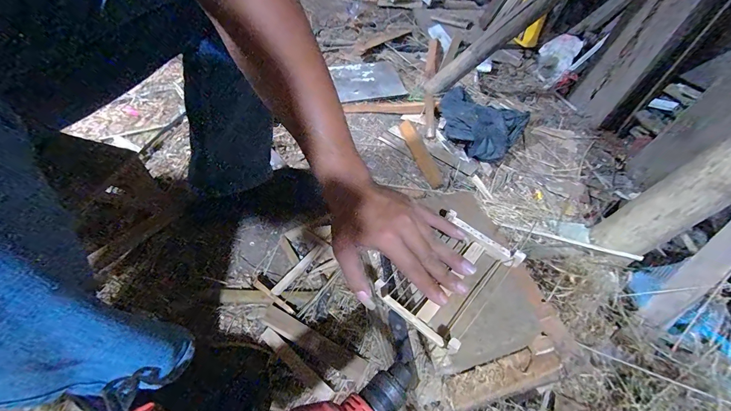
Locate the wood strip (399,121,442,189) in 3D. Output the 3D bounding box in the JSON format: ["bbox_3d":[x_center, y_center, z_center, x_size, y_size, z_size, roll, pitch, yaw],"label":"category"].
[{"bbox_3d":[0.133,-0.130,0.809,0.040,0.005,0.226,-13,54,-7],"label":"wood strip"}]

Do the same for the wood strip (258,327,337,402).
[{"bbox_3d":[-0.101,0.231,0.480,0.137,0.004,0.019,34,68,21],"label":"wood strip"}]

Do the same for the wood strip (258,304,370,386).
[{"bbox_3d":[-0.079,0.203,0.491,0.174,0.005,0.030,24,64,17],"label":"wood strip"}]

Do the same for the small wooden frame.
[{"bbox_3d":[0.092,0.076,0.357,0.138,0.041,0.097,-41,58,-22],"label":"small wooden frame"}]

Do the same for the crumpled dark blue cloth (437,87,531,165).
[{"bbox_3d":[0.289,-0.213,0.880,0.232,0.078,0.214,28,52,18],"label":"crumpled dark blue cloth"}]

